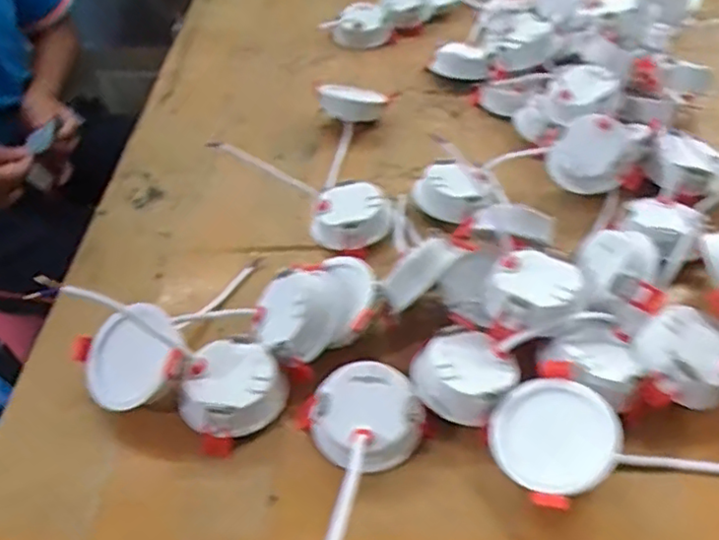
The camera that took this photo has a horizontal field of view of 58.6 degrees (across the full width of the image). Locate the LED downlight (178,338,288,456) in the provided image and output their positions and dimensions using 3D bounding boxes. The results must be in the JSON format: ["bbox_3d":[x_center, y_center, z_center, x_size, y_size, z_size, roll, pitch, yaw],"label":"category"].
[{"bbox_3d":[-0.088,0.082,0.438,0.068,0.031,0.060,-33,52,-26],"label":"LED downlight"}]

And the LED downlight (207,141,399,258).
[{"bbox_3d":[-0.046,-0.074,0.588,0.068,0.040,0.188,-34,52,-26],"label":"LED downlight"}]

